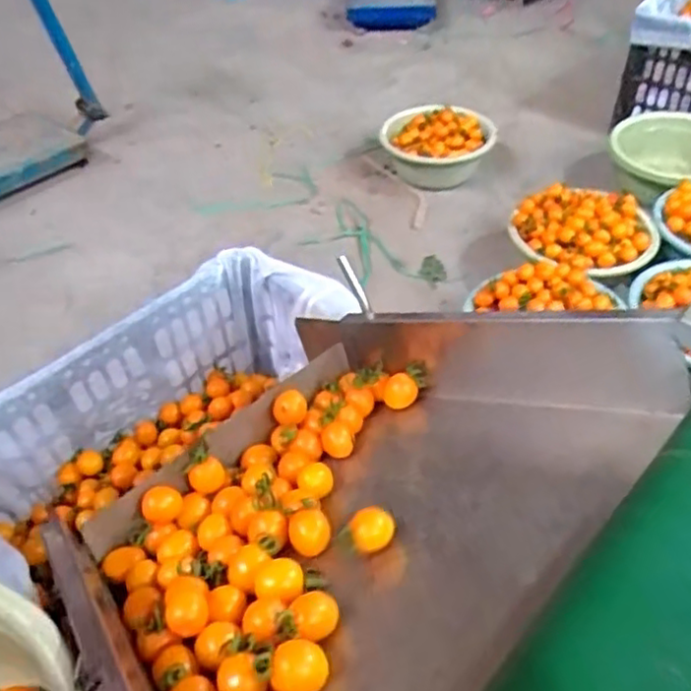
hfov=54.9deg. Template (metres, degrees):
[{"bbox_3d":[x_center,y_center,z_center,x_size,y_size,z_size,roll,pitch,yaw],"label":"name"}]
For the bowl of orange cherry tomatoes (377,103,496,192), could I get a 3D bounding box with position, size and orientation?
[{"bbox_3d":[0.217,-0.463,1.542,0.213,0.124,0.208,0,44,0],"label":"bowl of orange cherry tomatoes"}]

